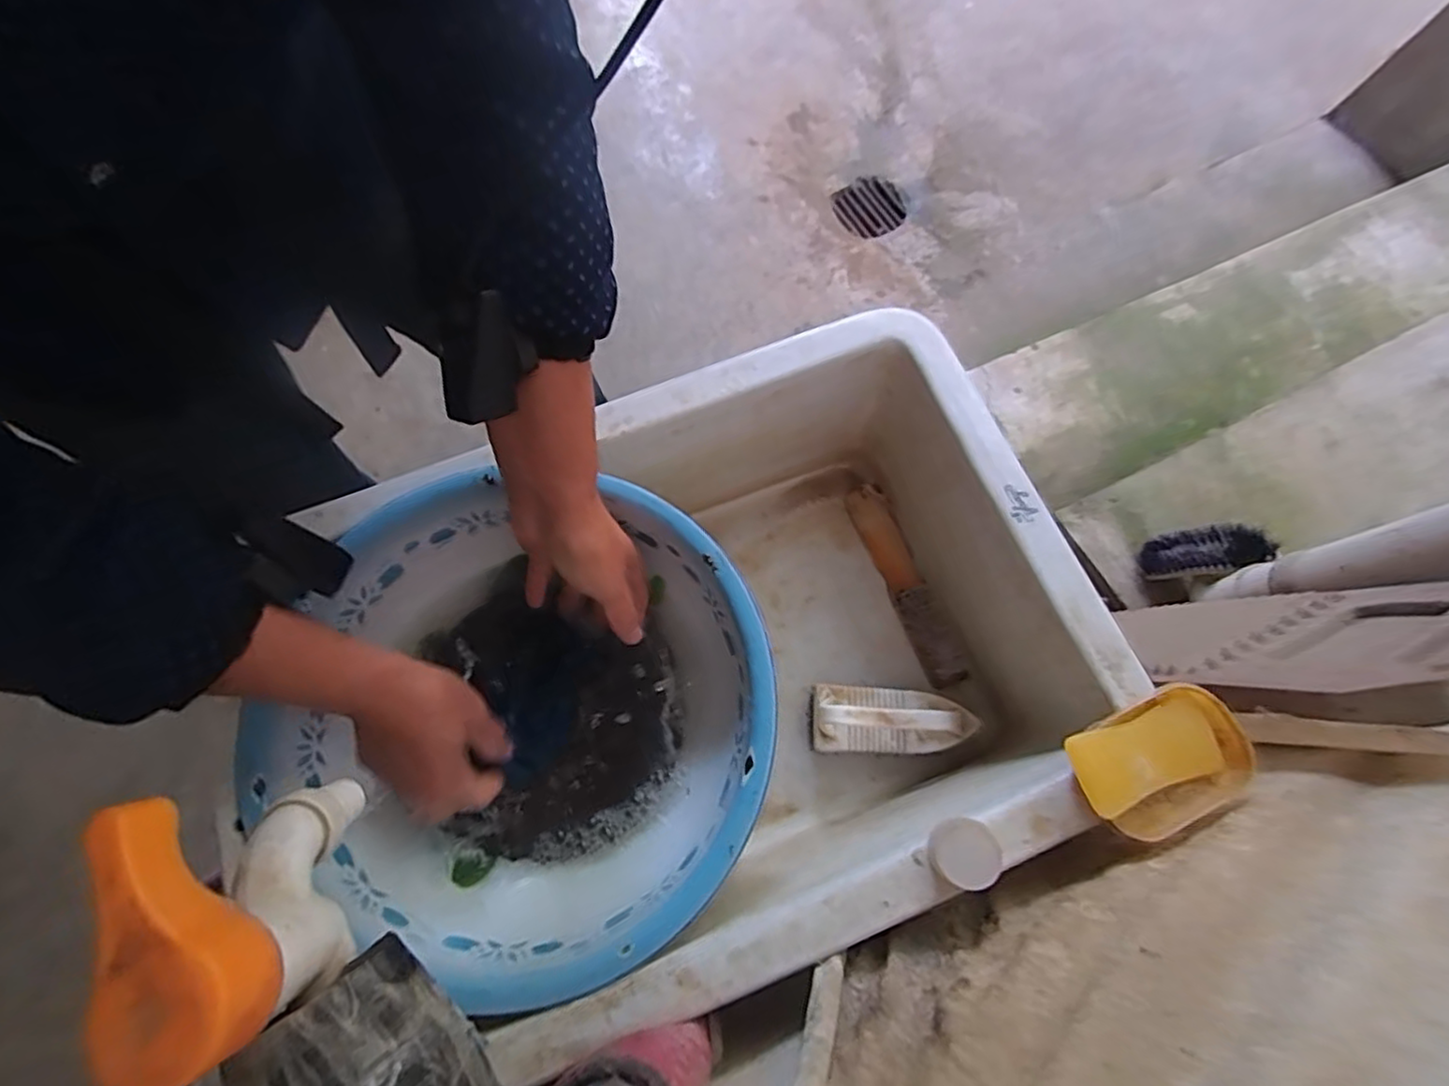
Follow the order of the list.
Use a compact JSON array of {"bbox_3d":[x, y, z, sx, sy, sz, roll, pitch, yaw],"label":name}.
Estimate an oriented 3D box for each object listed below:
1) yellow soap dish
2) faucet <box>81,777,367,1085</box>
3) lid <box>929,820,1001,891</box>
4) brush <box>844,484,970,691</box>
[{"bbox_3d":[0.272,0.137,0.409,0.112,0.030,0.073,-21,75,-6],"label":"yellow soap dish"},{"bbox_3d":[-0.122,0.094,0.174,0.029,0.070,0.056,-12,75,-4],"label":"faucet"},{"bbox_3d":[0.146,0.187,0.398,0.037,0.017,0.037,0,74,0],"label":"lid"},{"bbox_3d":[0.176,0.035,0.635,0.040,0.048,0.208,-21,75,-6],"label":"brush"}]

